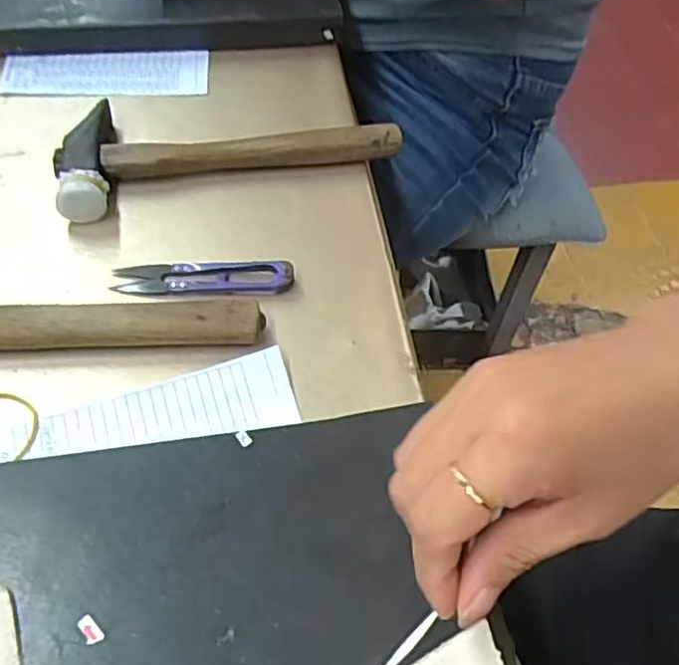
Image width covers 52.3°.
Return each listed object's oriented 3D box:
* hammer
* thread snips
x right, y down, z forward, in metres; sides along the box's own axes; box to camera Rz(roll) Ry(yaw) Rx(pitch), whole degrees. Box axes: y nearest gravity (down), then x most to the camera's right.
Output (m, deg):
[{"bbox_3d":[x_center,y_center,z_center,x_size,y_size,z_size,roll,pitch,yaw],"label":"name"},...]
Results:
[{"bbox_3d":[-0.073,-0.125,0.450,0.213,0.025,0.081,-14,57,-14],"label":"hammer"},{"bbox_3d":[-0.077,-0.031,0.393,0.100,0.012,0.021,0,55,-5],"label":"thread snips"}]

